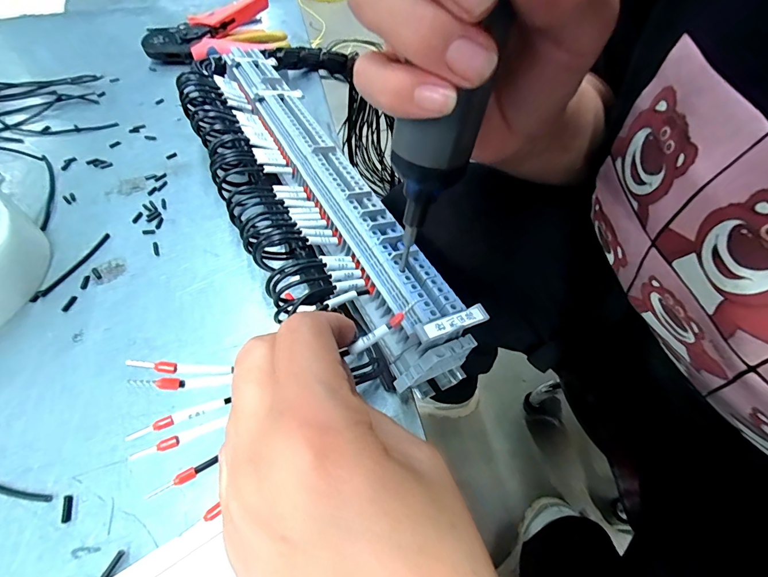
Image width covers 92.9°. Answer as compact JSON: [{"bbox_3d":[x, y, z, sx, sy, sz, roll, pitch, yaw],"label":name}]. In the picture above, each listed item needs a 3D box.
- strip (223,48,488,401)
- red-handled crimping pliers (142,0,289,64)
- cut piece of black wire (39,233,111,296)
[{"bbox_3d":[-0.049,-0.087,0.286,0.047,0.066,0.368,-23,58,-16],"label":"strip"},{"bbox_3d":[-0.206,-0.319,0.463,0.174,0.040,0.088,-32,62,-22],"label":"red-handled crimping pliers"},{"bbox_3d":[-0.227,-0.019,0.270,0.008,0.004,0.061,18,56,10],"label":"cut piece of black wire"}]

